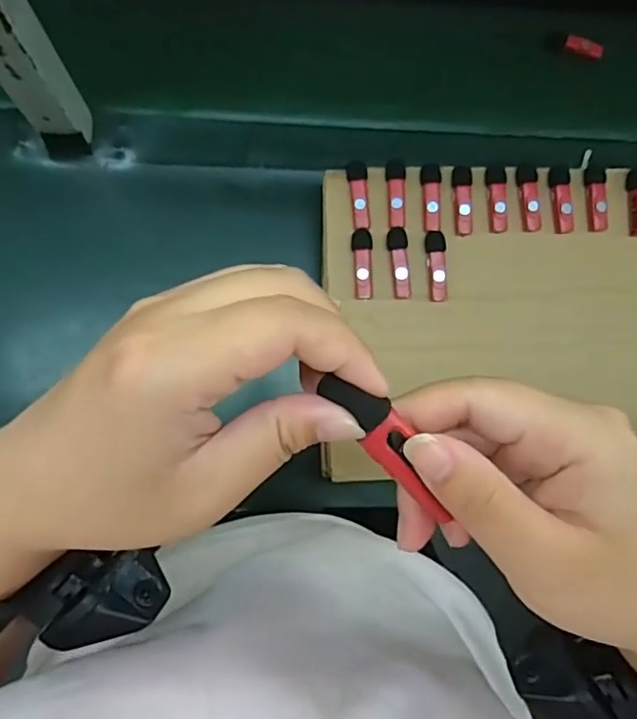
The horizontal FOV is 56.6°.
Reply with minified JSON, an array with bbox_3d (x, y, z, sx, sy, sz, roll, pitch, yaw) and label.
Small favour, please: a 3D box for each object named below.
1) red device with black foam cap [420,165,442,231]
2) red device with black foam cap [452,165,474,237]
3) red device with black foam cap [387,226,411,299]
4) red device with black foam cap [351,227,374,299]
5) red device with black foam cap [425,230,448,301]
[{"bbox_3d":[0.107,-0.153,0.561,0.020,0.010,0.063,2,82,-5],"label":"red device with black foam cap"},{"bbox_3d":[0.139,-0.153,0.566,0.019,0.008,0.066,-2,83,-5],"label":"red device with black foam cap"},{"bbox_3d":[0.076,-0.091,0.559,0.019,0.011,0.066,-3,83,-6],"label":"red device with black foam cap"},{"bbox_3d":[0.041,-0.090,0.555,0.020,0.010,0.064,1,83,-5],"label":"red device with black foam cap"},{"bbox_3d":[0.112,-0.088,0.561,0.020,0.010,0.066,-1,83,-5],"label":"red device with black foam cap"}]

